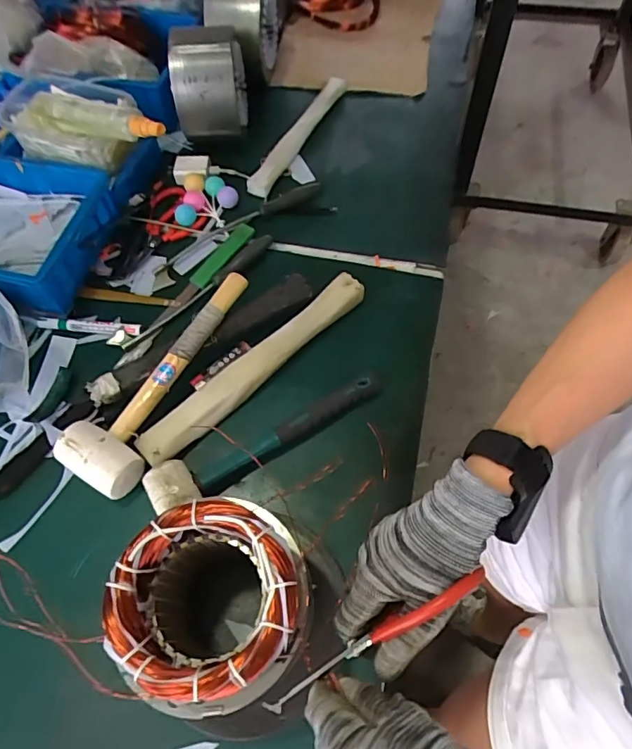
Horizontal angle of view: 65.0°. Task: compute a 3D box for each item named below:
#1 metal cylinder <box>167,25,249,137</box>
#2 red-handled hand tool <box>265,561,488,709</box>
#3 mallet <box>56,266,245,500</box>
[{"bbox_3d":[-0.158,-0.436,0.732,0.105,0.120,0.118,-7,63,-4],"label":"metal cylinder"},{"bbox_3d":[0.038,0.178,0.332,0.170,0.024,0.010,-36,66,8],"label":"red-handled hand tool"},{"bbox_3d":[-0.185,-0.003,0.592,0.089,0.060,0.290,23,66,14],"label":"mallet"}]

